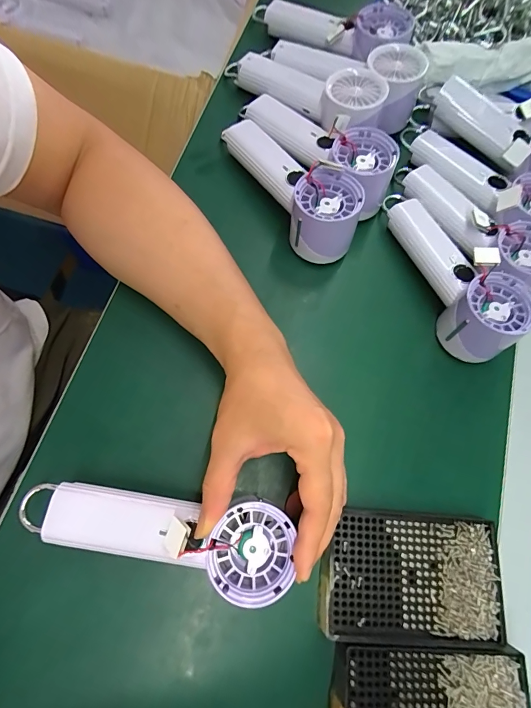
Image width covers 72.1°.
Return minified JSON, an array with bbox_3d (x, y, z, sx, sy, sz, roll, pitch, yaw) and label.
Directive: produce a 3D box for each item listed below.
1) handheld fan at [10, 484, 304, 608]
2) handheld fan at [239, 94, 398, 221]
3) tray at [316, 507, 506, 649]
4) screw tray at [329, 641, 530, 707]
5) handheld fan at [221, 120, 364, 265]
[{"bbox_3d":[-0.074,0.120,0.250,0.185,0.029,0.059,11,72,3],"label":"handheld fan"},{"bbox_3d":[0.046,-0.220,0.382,0.190,0.054,0.070,41,76,12],"label":"handheld fan"},{"bbox_3d":[0.114,0.172,0.283,0.138,0.013,0.088,5,71,2],"label":"tray"},{"bbox_3d":[0.118,0.257,0.253,0.141,0.018,0.090,0,71,1],"label":"screw tray"},{"bbox_3d":[0.023,-0.177,0.365,0.065,0.056,0.189,-32,75,-10],"label":"handheld fan"}]

